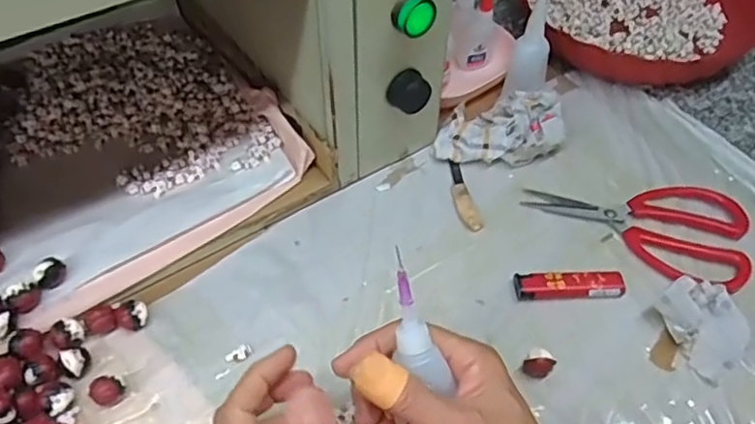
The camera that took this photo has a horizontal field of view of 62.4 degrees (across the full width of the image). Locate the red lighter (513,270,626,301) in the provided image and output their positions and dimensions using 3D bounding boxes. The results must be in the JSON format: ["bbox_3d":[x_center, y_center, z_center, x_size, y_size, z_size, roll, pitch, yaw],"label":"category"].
[{"bbox_3d":[0.135,0.052,0.437,0.075,0.009,0.020,-1,50,-2],"label":"red lighter"}]

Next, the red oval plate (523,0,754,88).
[{"bbox_3d":[0.271,-0.214,0.654,0.231,0.036,0.235,-2,50,-3],"label":"red oval plate"}]

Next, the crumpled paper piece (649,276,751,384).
[{"bbox_3d":[0.211,0.072,0.402,0.041,0.013,0.061,-30,78,11],"label":"crumpled paper piece"}]

